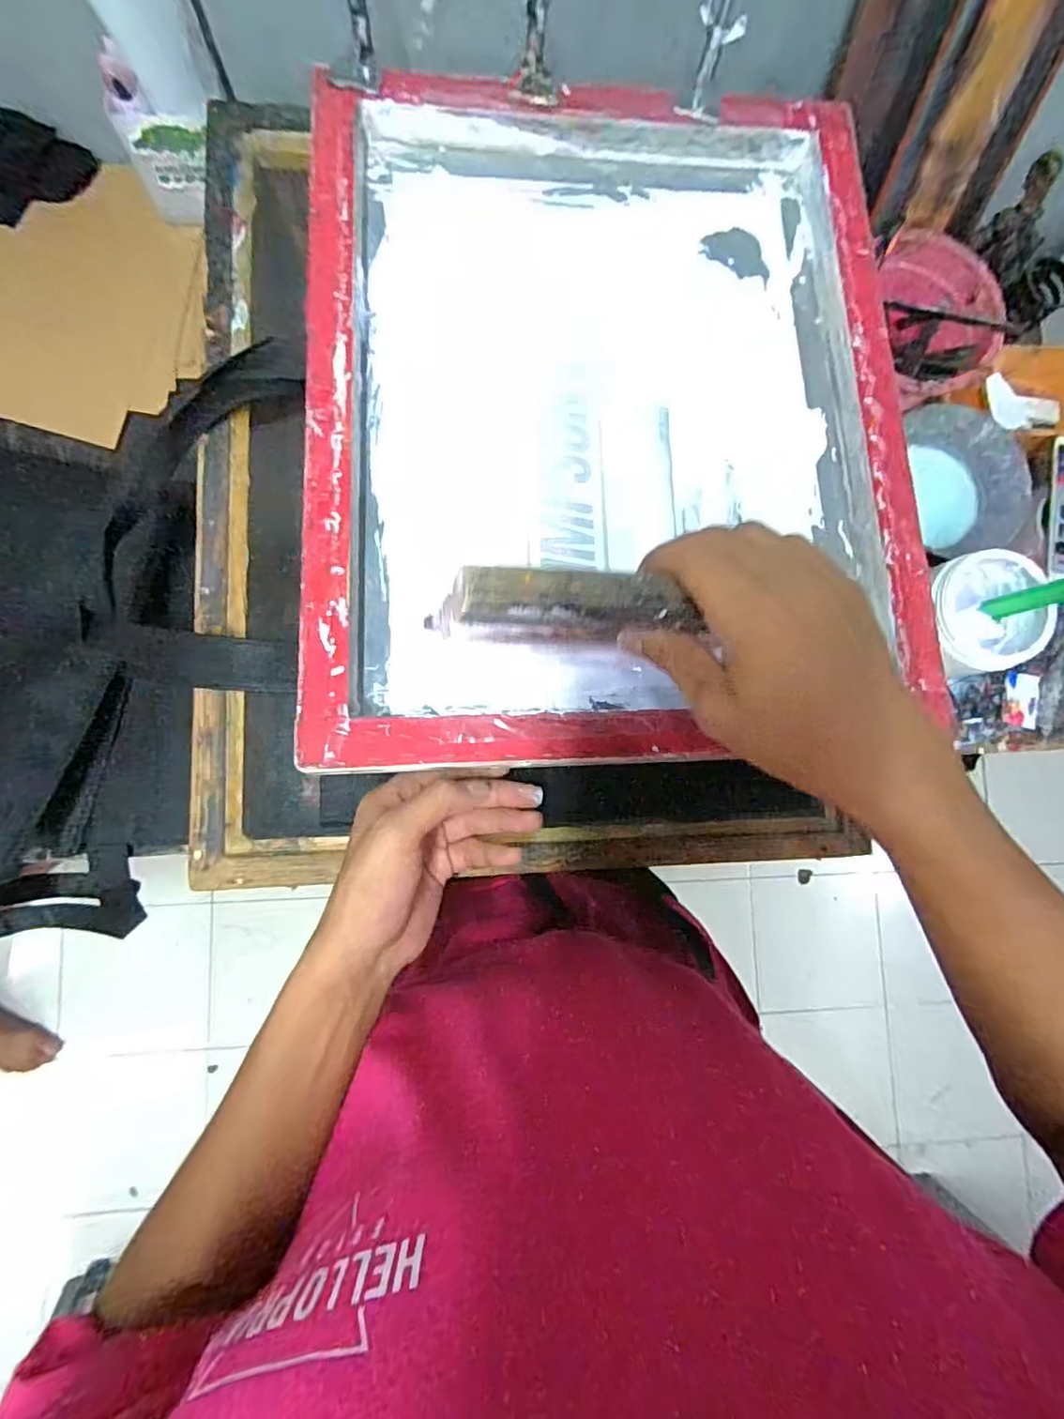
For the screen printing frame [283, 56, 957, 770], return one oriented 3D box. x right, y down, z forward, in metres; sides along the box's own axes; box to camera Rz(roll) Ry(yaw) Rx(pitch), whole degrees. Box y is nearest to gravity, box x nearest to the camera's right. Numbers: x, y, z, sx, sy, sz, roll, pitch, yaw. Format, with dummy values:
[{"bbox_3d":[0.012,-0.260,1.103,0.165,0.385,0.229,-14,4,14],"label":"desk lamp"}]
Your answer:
[{"bbox_3d":[0.056,-0.209,0.412,0.403,0.055,0.485,-2,83,-5],"label":"screen printing frame"}]

